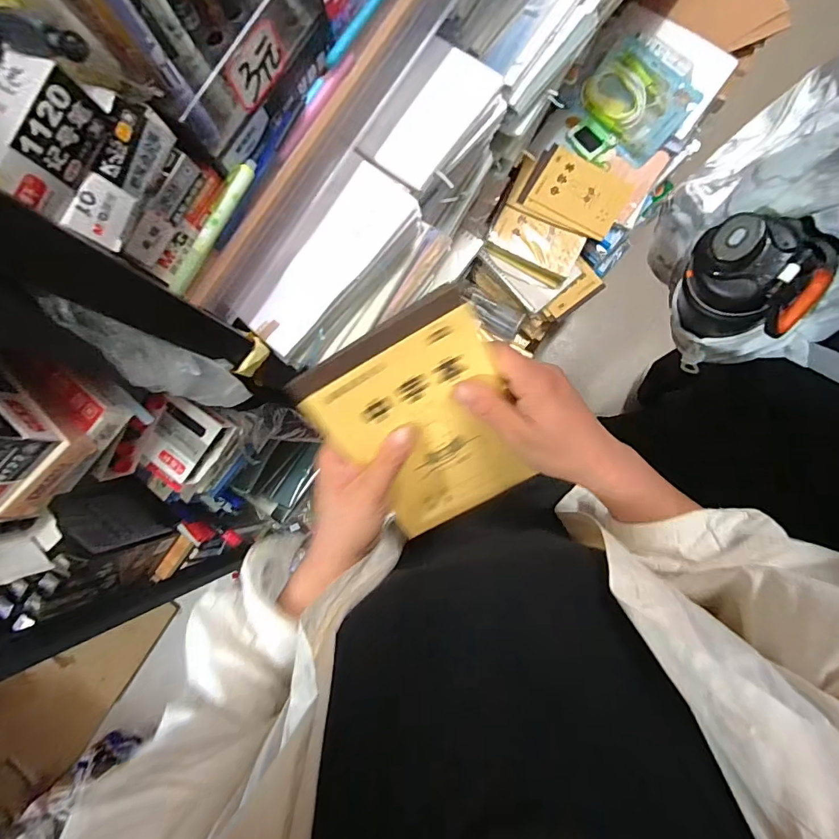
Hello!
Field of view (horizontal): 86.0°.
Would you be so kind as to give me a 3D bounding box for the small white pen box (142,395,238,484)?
[{"bbox_3d":[-0.230,0.021,0.442,0.060,0.034,0.071,32,88,9],"label":"small white pen box"}]

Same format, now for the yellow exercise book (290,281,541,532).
[{"bbox_3d":[0.008,0.010,0.346,0.130,0.007,0.187,-29,125,1],"label":"yellow exercise book"}]

